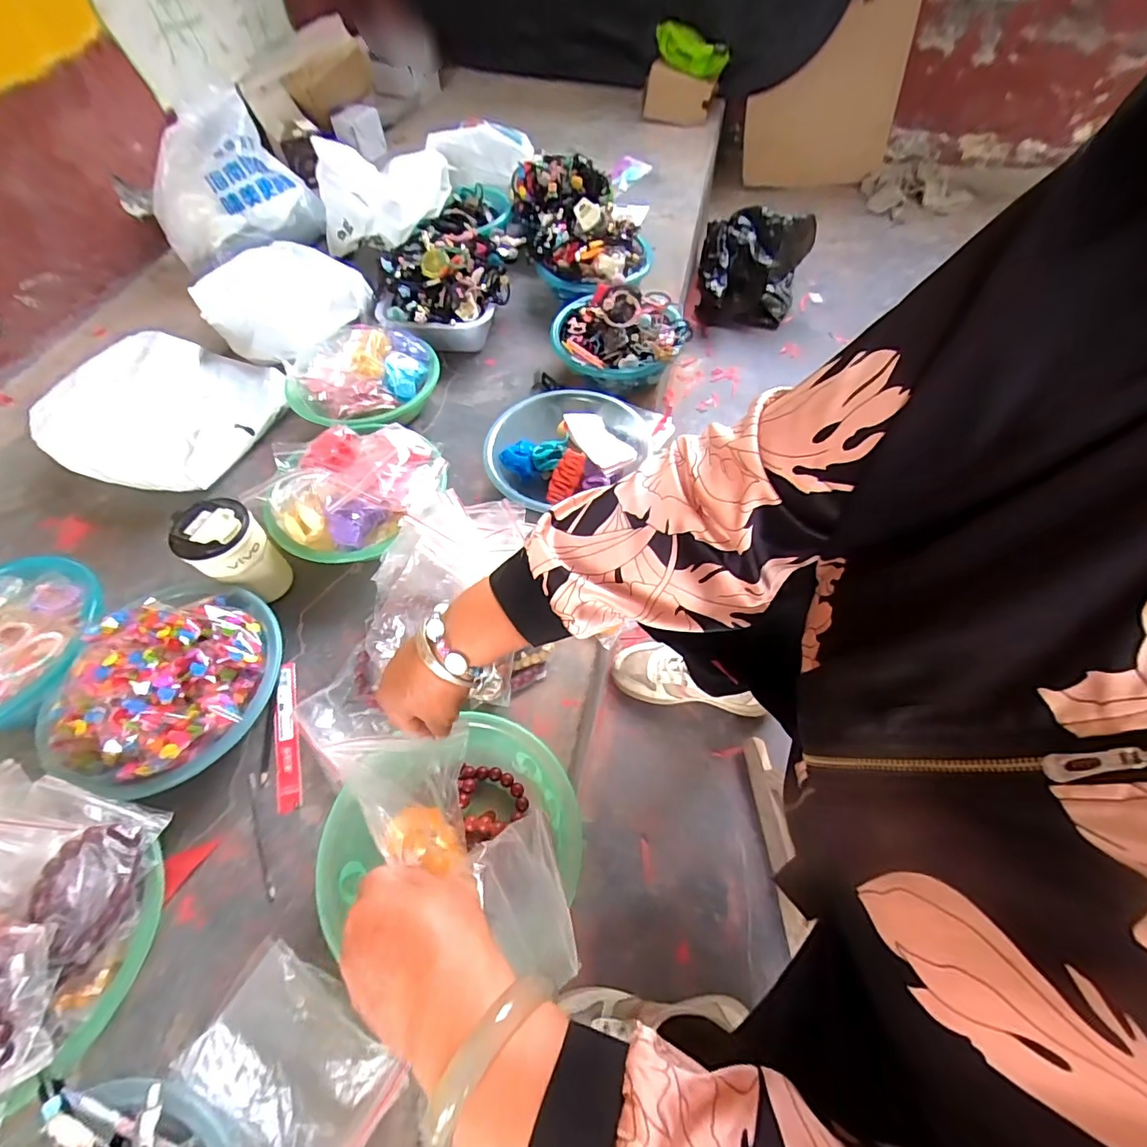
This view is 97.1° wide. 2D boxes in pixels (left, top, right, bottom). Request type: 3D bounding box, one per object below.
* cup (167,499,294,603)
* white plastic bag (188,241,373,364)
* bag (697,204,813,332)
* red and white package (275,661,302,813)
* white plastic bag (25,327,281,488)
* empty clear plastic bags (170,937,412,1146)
[{"bbox_3d":[-0.414,-0.021,0.632,0.080,0.140,0.081,-1,59,2],"label":"cup"},{"bbox_3d":[-0.507,-0.512,0.927,0.263,0.086,0.271,22,63,15],"label":"white plastic bag"},{"bbox_3d":[0.432,-0.744,1.220,0.238,0.178,0.259,8,60,8],"label":"bag"},{"bbox_3d":[-0.332,0.184,0.587,0.024,0.006,0.170,-16,60,-7],"label":"red and white package"},{"bbox_3d":[-0.662,-0.275,0.828,0.320,0.095,0.295,13,61,10],"label":"white plastic bag"},{"bbox_3d":[-0.241,0.417,0.428,0.171,0.030,0.113,31,65,19],"label":"empty clear plastic bags"}]

